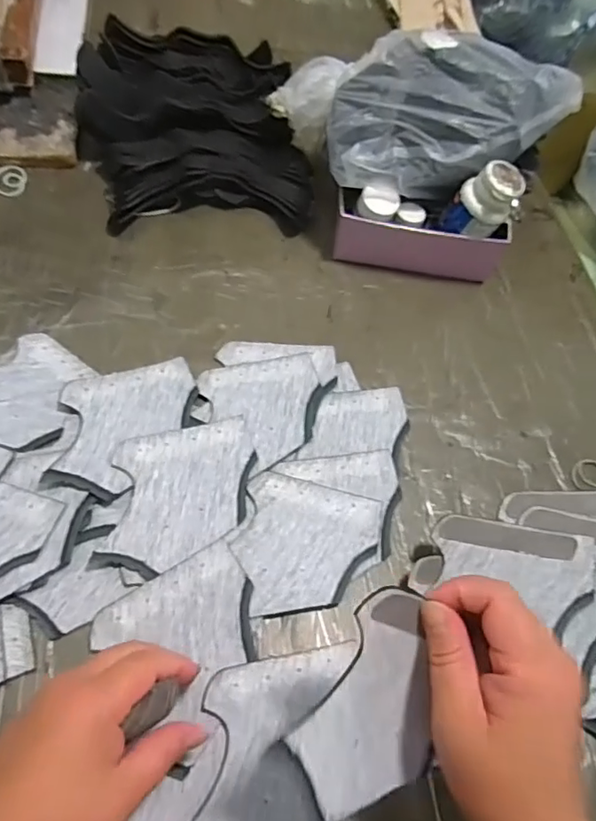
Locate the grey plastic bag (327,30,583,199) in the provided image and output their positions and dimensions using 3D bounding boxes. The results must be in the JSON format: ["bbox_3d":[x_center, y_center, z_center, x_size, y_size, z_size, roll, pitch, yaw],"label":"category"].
[{"bbox_3d":[0.142,-0.273,0.520,0.218,0.089,0.117,4,60,-9],"label":"grey plastic bag"}]

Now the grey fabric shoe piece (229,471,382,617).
[{"bbox_3d":[0.007,0.102,0.419,0.103,0.004,0.103,15,56,-2],"label":"grey fabric shoe piece"}]

